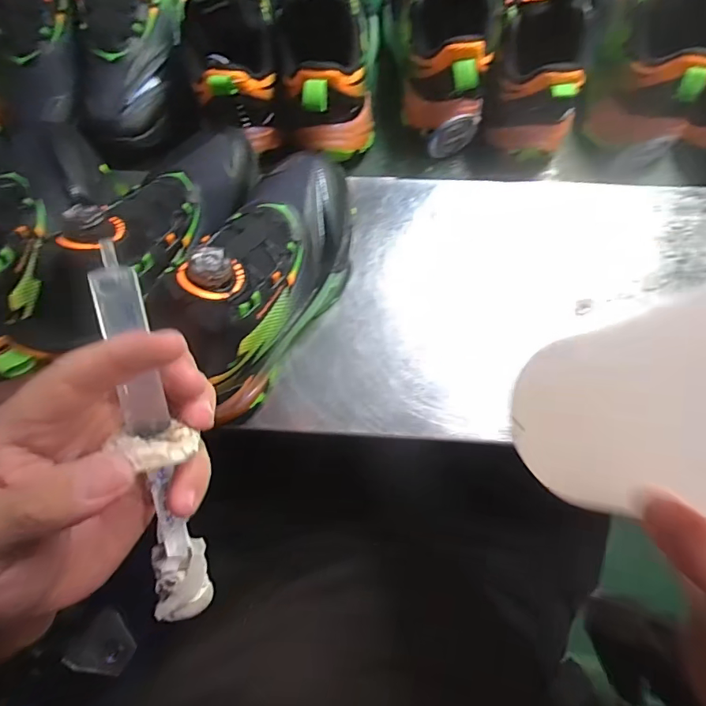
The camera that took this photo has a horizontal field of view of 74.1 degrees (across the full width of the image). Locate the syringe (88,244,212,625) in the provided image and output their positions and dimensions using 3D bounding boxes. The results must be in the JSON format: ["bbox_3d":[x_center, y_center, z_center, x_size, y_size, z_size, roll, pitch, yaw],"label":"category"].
[{"bbox_3d":[-0.082,0.040,0.196,0.022,0.021,0.166,-5,102,1],"label":"syringe"}]

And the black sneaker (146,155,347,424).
[{"bbox_3d":[-0.064,-0.059,0.354,0.087,0.127,0.224,24,81,8],"label":"black sneaker"}]

